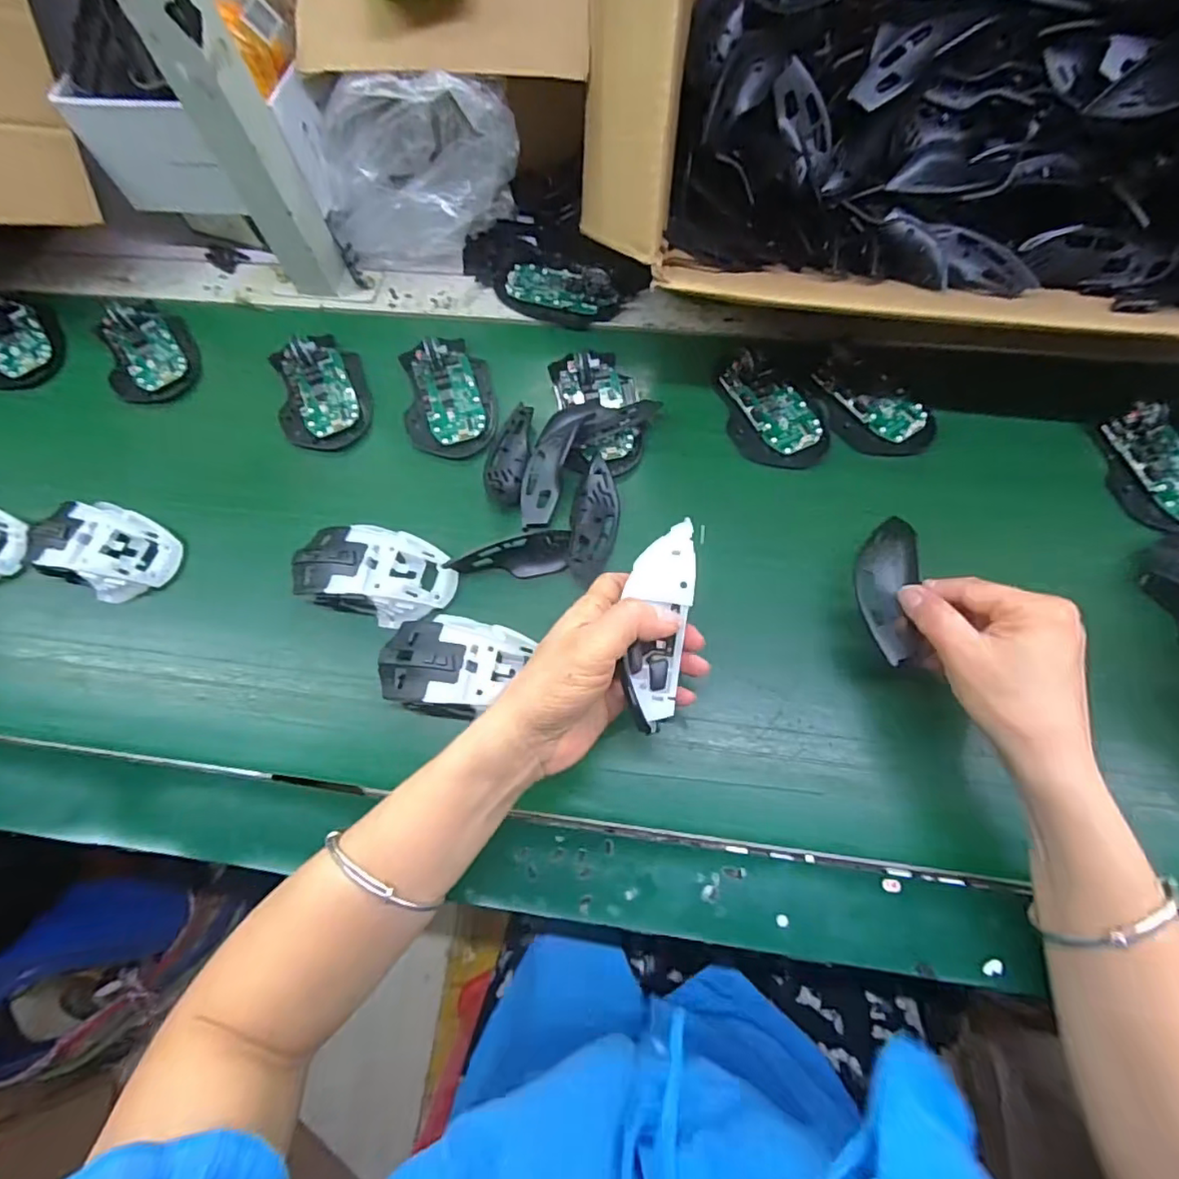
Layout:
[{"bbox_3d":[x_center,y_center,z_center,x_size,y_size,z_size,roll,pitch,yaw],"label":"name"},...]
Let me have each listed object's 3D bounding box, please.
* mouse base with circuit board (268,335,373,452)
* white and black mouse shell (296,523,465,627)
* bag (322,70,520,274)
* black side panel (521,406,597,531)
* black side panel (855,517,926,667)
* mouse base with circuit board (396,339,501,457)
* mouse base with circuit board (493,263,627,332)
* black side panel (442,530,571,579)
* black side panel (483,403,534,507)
[{"bbox_3d":[-0.225,-0.171,0.491,0.074,0.019,0.111,-11,69,-2],"label":"mouse base with circuit board"},{"bbox_3d":[-0.155,-0.015,0.416,0.113,0.028,0.062,15,71,8],"label":"white and black mouse shell"},{"bbox_3d":[-0.145,-0.351,0.488,0.162,0.138,0.075,2,69,3],"label":"bag"},{"bbox_3d":[-0.031,-0.099,0.445,0.036,0.023,0.106,19,71,9],"label":"black side panel"},{"bbox_3d":[0.184,-0.002,0.360,0.033,0.019,0.093,6,72,5],"label":"black side panel"},{"bbox_3d":[-0.116,-0.159,0.482,0.072,0.025,0.106,-7,69,0],"label":"mouse base with circuit board"},{"bbox_3d":[-0.030,-0.267,0.523,0.115,0.020,0.060,20,72,10],"label":"mouse base with circuit board"},{"bbox_3d":[-0.057,-0.023,0.418,0.087,0.023,0.024,-9,69,-1],"label":"black side panel"},{"bbox_3d":[-0.064,-0.106,0.460,0.034,0.007,0.087,8,70,6],"label":"black side panel"}]

